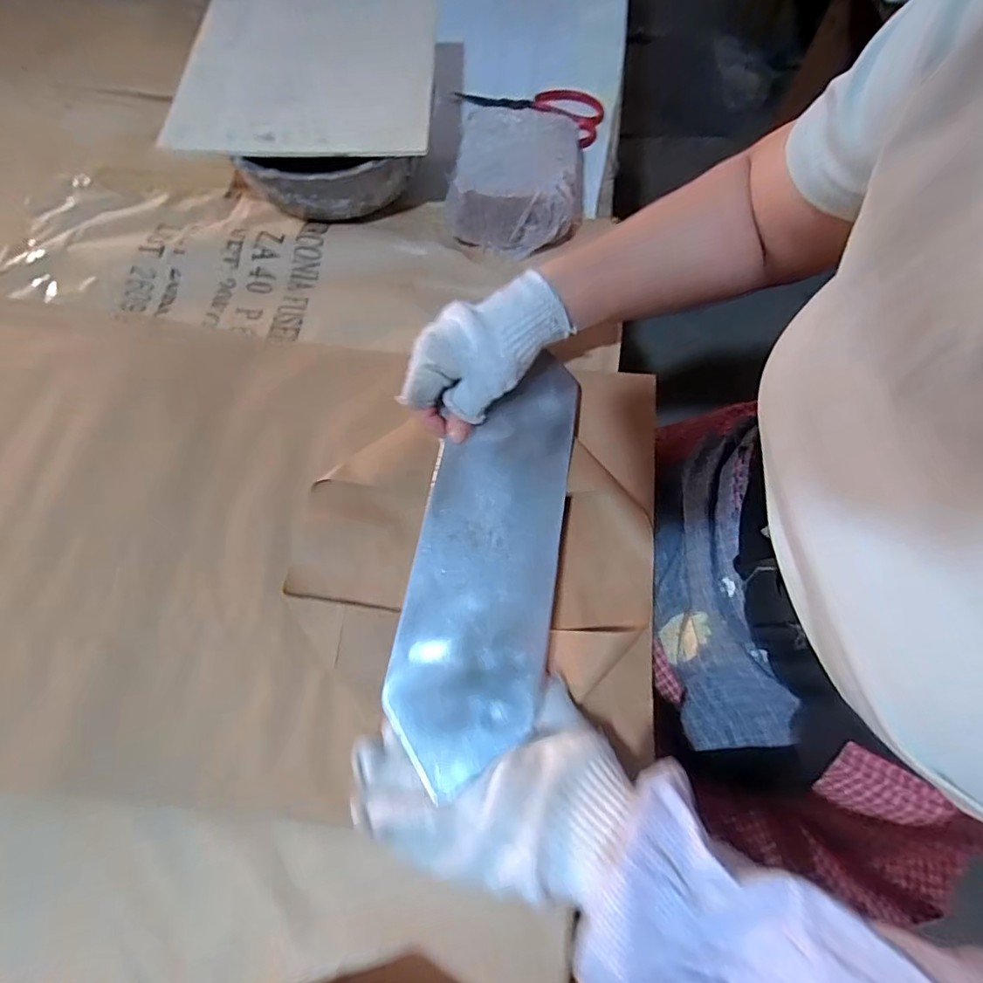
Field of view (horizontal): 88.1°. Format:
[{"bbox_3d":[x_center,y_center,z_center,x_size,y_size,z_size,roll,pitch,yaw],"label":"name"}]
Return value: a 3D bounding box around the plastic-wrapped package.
[{"bbox_3d":[0.029,-0.315,0.508,0.122,0.061,0.154,9,67,4],"label":"plastic-wrapped package"}]

